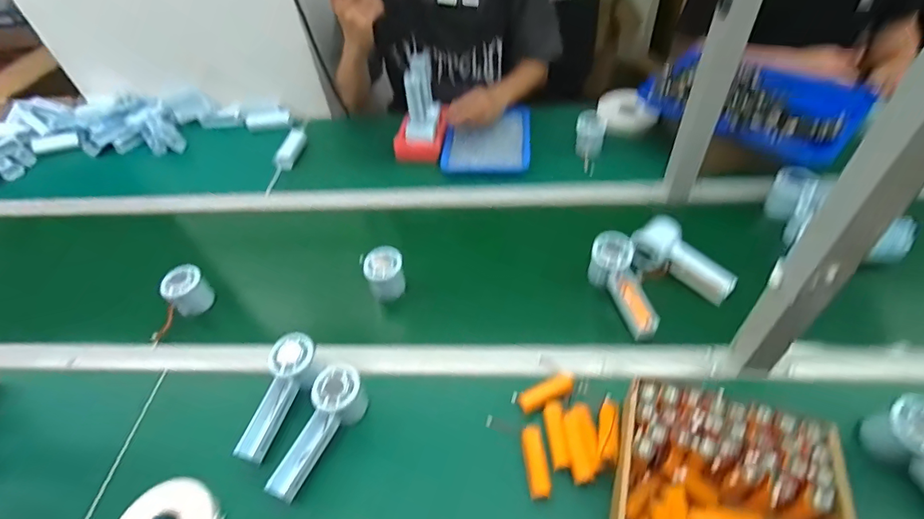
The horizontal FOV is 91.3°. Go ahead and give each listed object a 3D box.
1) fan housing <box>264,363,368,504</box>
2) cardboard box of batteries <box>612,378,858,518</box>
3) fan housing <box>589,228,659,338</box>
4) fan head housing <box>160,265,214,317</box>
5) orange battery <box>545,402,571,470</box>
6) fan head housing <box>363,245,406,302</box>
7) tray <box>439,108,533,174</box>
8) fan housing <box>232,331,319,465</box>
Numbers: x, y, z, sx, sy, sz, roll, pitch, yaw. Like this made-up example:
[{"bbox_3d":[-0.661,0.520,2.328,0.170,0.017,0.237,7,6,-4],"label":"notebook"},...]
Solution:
[{"bbox_3d":[-0.167,0.205,0.540,0.052,0.052,0.156,11,51,15],"label":"fan housing"},{"bbox_3d":[0.254,0.240,0.455,0.206,0.079,0.192,11,51,15],"label":"cardboard box of batteries"},{"bbox_3d":[0.231,0.040,0.658,0.060,0.065,0.158,-6,48,0],"label":"fan housing"},{"bbox_3d":[-0.436,0.050,0.719,0.059,0.067,0.061,33,59,30],"label":"fan head housing"},{"bbox_3d":[0.112,0.204,0.531,0.020,0.021,0.076,-4,48,2],"label":"orange battery"},{"bbox_3d":[-0.118,0.021,0.703,0.058,0.048,0.073,-19,50,-11],"label":"fan head housing"},{"bbox_3d":[0.053,-0.254,0.956,0.177,0.034,0.188,1,49,7],"label":"tray"},{"bbox_3d":[-0.238,0.175,0.580,0.058,0.060,0.154,12,51,16],"label":"fan housing"}]

